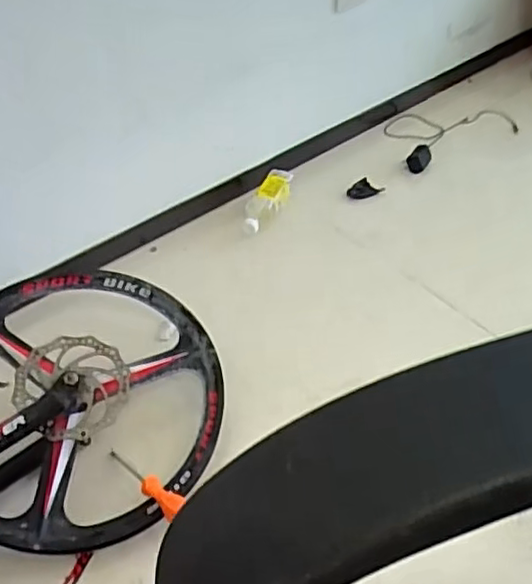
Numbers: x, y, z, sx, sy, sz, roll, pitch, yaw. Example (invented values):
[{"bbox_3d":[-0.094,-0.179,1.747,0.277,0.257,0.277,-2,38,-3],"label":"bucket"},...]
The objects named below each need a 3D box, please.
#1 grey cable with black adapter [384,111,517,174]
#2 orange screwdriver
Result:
[{"bbox_3d":[0.408,-0.386,1.528,0.312,0.037,0.201,-24,61,-17],"label":"grey cable with black adapter"},{"bbox_3d":[-0.170,0.249,0.880,0.165,0.021,0.027,30,54,31],"label":"orange screwdriver"}]

